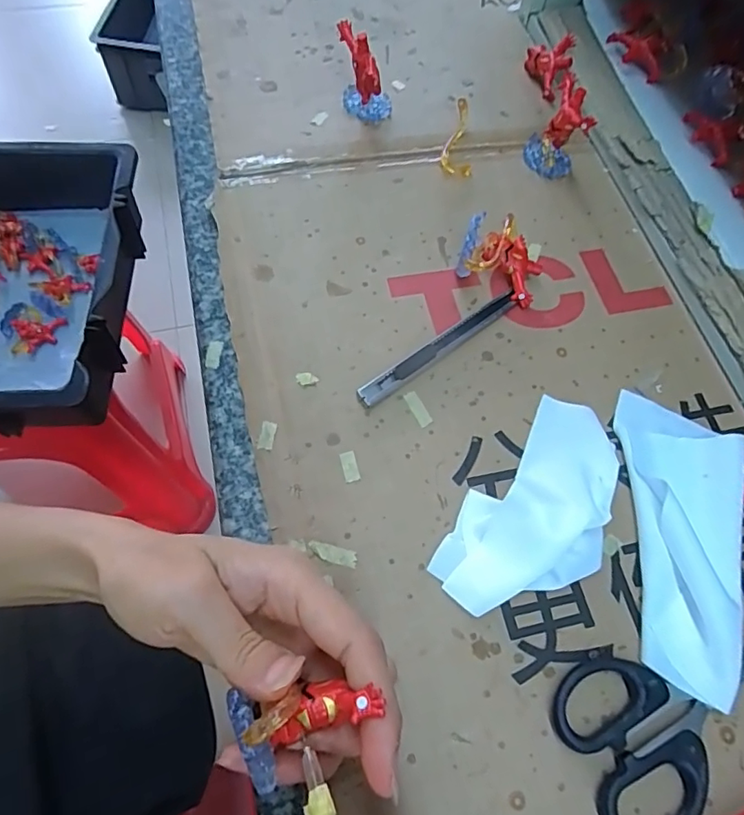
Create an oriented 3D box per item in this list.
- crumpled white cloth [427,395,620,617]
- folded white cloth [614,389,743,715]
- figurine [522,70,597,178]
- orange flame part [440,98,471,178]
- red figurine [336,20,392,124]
[{"bbox_3d":[0.086,0.049,0.259,0.062,0.026,0.121,39,69,14],"label":"crumpled white cloth"},{"bbox_3d":[0.162,0.062,0.266,0.061,0.016,0.147,7,65,0],"label":"folded white cloth"},{"bbox_3d":[0.126,-0.188,0.358,0.033,0.047,0.039,18,65,5],"label":"figurine"},{"bbox_3d":[0.062,-0.185,0.365,0.022,0.015,0.057,13,65,3],"label":"orange flame part"},{"bbox_3d":[-0.003,-0.229,0.367,0.030,0.052,0.041,-14,67,-10],"label":"red figurine"}]

